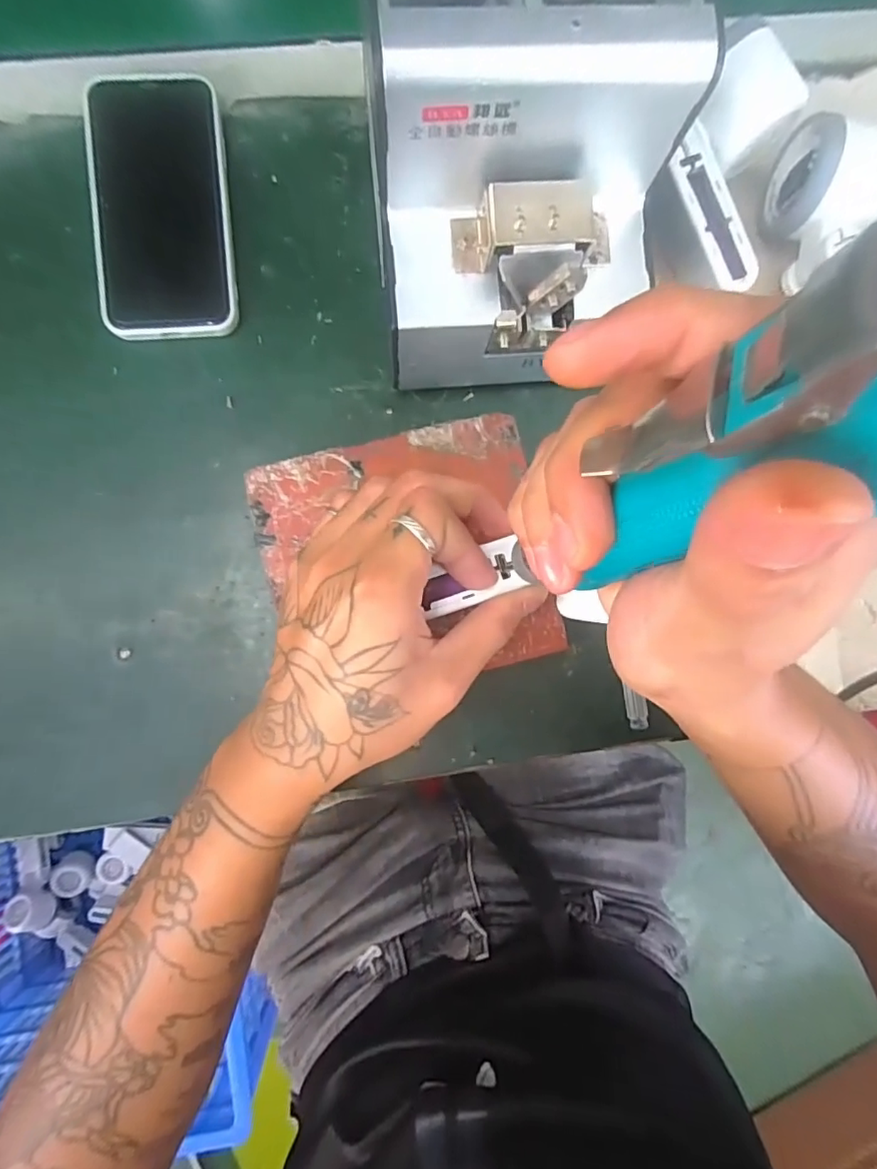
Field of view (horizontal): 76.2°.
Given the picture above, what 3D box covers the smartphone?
[{"bbox_3d":[-0.158,-0.213,0.317,0.073,0.010,0.144,-5,92,-2],"label":"smartphone"}]

